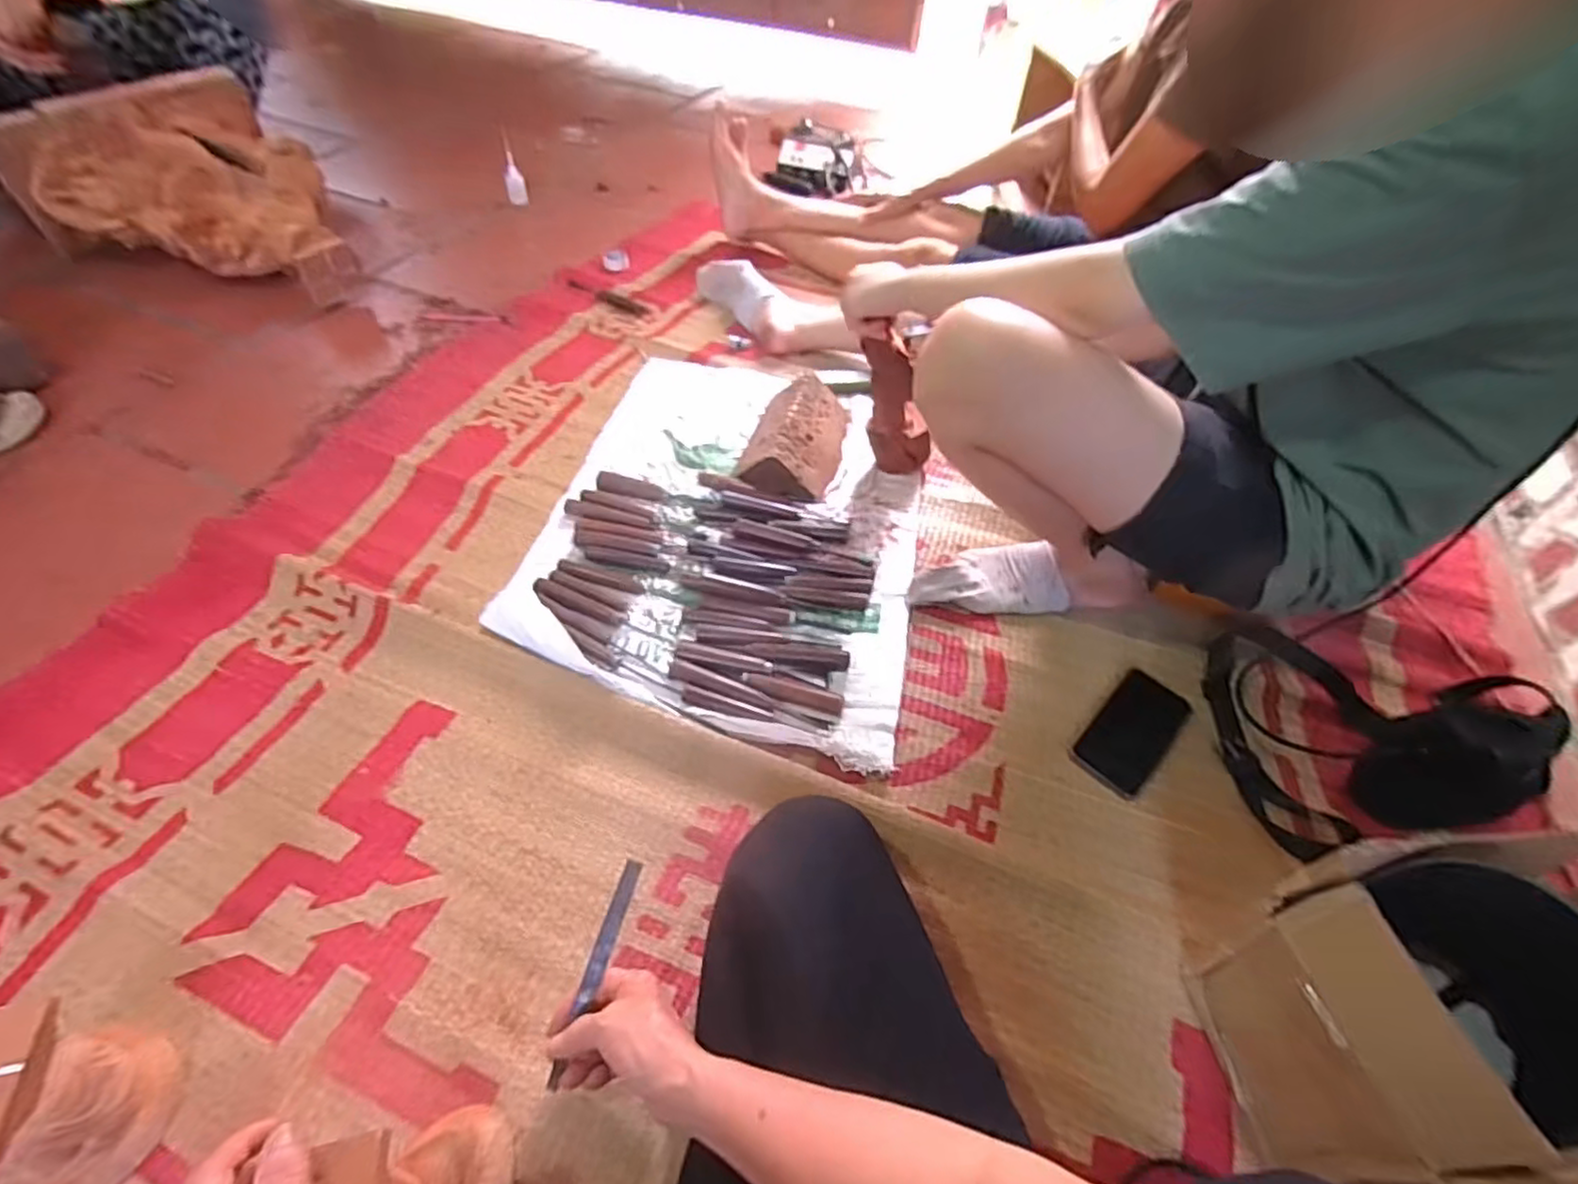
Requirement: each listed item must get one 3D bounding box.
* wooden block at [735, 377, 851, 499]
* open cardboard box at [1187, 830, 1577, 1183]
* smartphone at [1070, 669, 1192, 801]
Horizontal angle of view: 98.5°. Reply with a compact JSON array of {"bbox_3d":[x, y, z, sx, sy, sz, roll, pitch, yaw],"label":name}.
[{"bbox_3d":[0.009,-0.230,0.986,0.137,0.066,0.210,14,52,5],"label":"wooden block"},{"bbox_3d":[0.465,0.304,0.481,0.220,0.245,0.195,-5,52,-10],"label":"open cardboard box"},{"bbox_3d":[0.377,0.148,0.742,0.075,0.006,0.157,39,58,23],"label":"smartphone"}]

